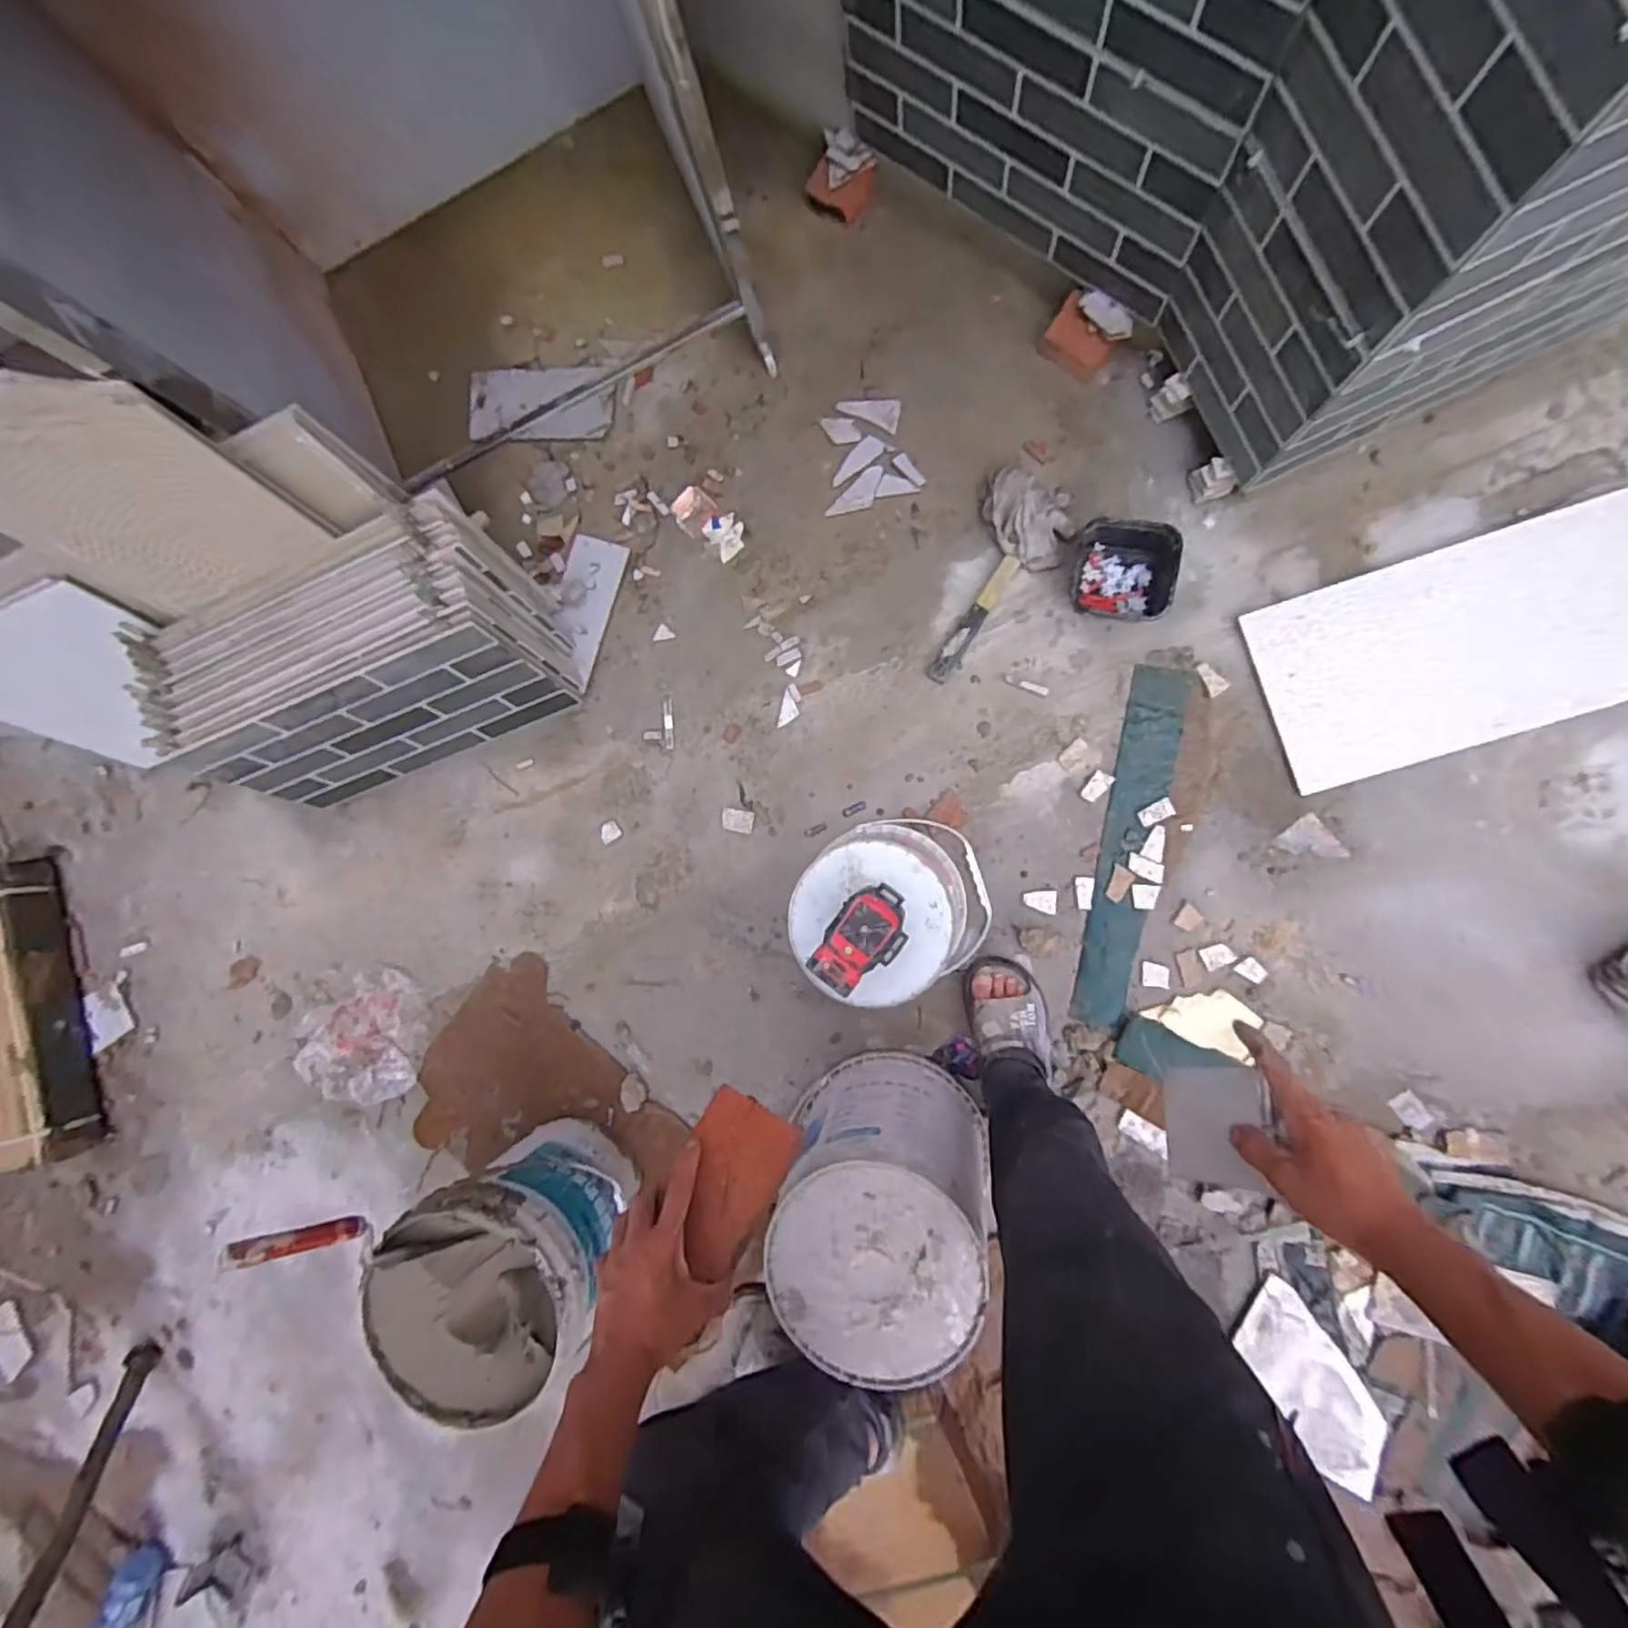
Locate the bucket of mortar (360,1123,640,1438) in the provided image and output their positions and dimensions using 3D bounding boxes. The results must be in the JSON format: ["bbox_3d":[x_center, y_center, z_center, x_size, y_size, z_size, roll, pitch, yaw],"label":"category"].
[{"bbox_3d":[-0.456,0.704,1.125,0.291,0.354,0.327,19,92,8],"label":"bucket of mortar"}]

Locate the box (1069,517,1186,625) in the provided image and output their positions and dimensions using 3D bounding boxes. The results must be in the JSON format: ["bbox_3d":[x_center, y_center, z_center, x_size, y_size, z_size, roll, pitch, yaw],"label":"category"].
[{"bbox_3d":[0.509,-0.396,1.134,0.149,0.058,0.148,8,91,10],"label":"box"}]

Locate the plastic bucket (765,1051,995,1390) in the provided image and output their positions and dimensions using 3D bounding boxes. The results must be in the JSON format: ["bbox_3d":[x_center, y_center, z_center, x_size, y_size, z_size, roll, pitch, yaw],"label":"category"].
[{"bbox_3d":[0.096,0.544,0.996,0.258,0.355,0.266,0,89,9],"label":"plastic bucket"}]

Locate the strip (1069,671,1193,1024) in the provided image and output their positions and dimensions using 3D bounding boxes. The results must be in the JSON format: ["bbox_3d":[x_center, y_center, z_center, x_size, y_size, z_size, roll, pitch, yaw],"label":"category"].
[{"bbox_3d":[0.529,0.053,1.155,0.089,0.014,0.595,10,90,12],"label":"strip"}]

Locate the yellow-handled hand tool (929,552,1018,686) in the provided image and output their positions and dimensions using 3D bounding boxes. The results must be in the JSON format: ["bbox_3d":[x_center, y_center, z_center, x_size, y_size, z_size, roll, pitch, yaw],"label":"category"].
[{"bbox_3d":[0.273,-0.332,1.187,0.040,0.019,0.236,33,95,9],"label":"yellow-handled hand tool"}]

